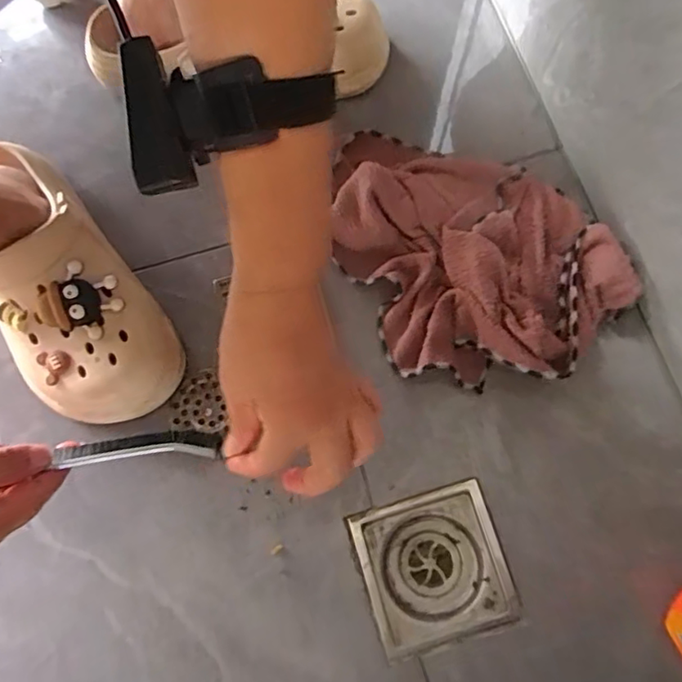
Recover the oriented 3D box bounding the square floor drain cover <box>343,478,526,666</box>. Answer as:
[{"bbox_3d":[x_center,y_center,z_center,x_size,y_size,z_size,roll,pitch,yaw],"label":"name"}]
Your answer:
[{"bbox_3d":[0.065,0.161,0.404,0.098,0.018,0.099,-17,77,-2],"label":"square floor drain cover"}]

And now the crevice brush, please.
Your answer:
[{"bbox_3d":[-0.125,0.067,0.355,0.101,0.027,0.006,-3,119,2],"label":"crevice brush"}]

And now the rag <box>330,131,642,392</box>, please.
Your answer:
[{"bbox_3d":[0.087,-0.071,0.435,0.171,0.038,0.228,-40,79,-7],"label":"rag"}]

